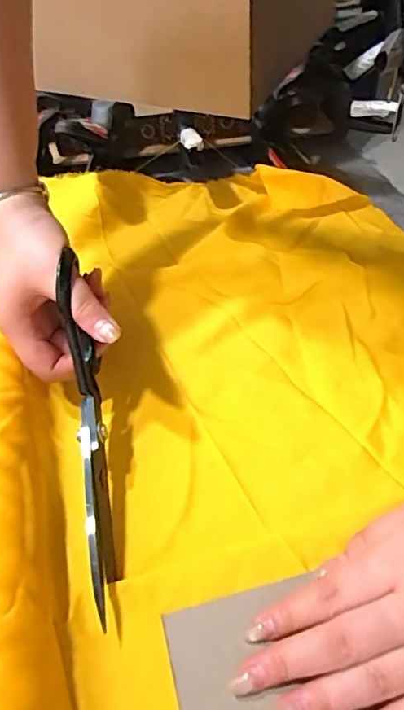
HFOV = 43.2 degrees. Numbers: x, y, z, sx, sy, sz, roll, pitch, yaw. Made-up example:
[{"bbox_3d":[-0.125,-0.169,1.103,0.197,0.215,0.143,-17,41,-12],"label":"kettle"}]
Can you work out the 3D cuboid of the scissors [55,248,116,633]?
[{"bbox_3d":[-0.075,0.045,0.331,0.017,0.059,0.220,-10,73,-3],"label":"scissors"}]

